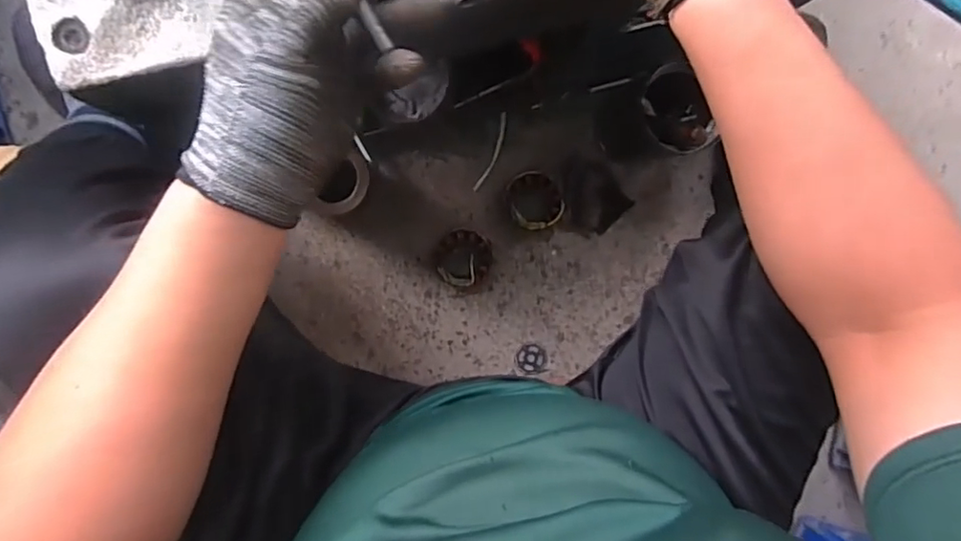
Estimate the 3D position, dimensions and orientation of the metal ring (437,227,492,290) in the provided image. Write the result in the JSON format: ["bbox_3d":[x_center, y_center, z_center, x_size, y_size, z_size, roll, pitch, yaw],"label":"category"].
[{"bbox_3d":[-0.025,-0.014,0.832,0.081,0.043,0.090,-4,95,-8],"label":"metal ring"}]

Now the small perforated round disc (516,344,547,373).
[{"bbox_3d":[0.080,0.136,0.872,0.047,0.004,0.043,-1,94,-8],"label":"small perforated round disc"}]

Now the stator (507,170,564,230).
[{"bbox_3d":[0.080,-0.104,0.835,0.080,0.043,0.085,-1,94,-8],"label":"stator"}]

